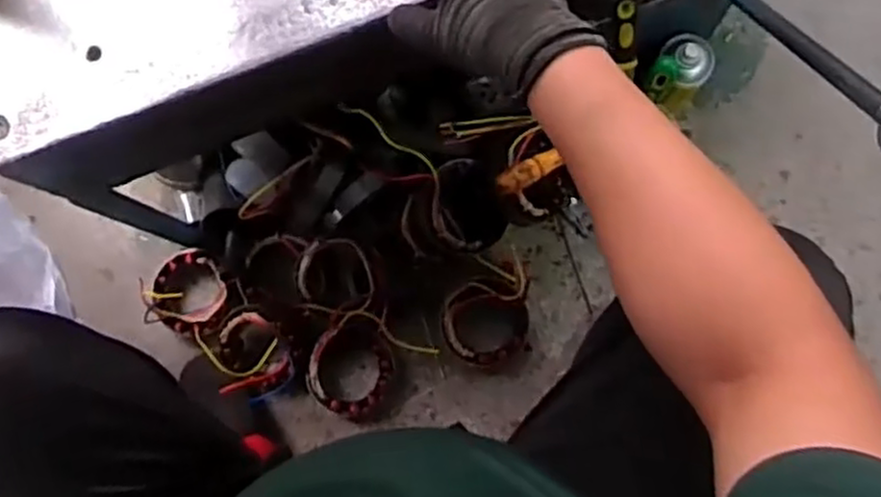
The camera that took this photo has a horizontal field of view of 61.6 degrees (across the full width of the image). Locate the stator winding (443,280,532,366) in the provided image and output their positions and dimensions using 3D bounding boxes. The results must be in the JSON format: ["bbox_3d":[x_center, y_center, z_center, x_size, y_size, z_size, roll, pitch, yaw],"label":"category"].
[{"bbox_3d":[0.059,0.097,0.972,0.115,0.050,0.113,-3,81,4],"label":"stator winding"}]

